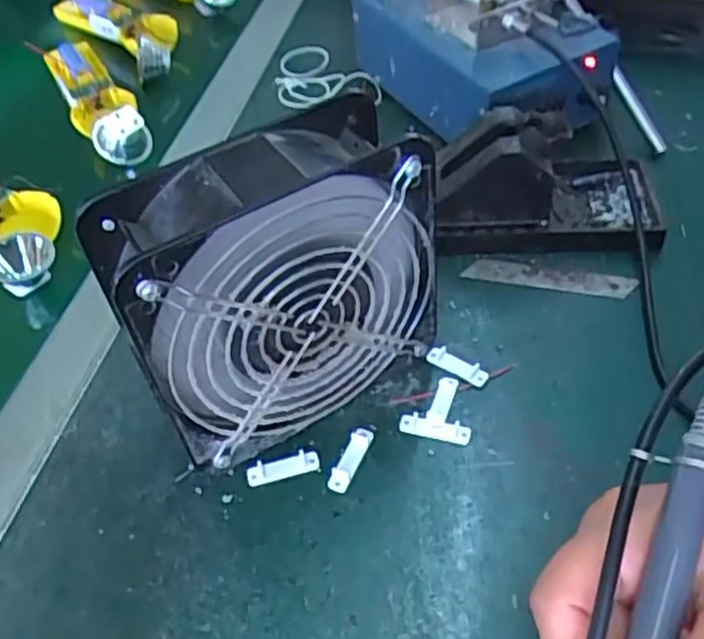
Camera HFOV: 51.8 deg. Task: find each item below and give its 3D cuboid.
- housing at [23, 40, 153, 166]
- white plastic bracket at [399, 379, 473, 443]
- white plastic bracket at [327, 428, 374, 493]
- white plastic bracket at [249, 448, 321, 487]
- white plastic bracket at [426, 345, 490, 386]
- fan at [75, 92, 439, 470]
[{"bbox_3d":[-0.223,-0.193,0.623,0.049,0.038,0.175,-26,50,-18],"label":"housing"},{"bbox_3d":[0.049,0.046,0.390,0.036,0.007,0.038,13,50,16],"label":"white plastic bracket"},{"bbox_3d":[0.000,0.071,0.373,0.010,0.006,0.037,17,51,20],"label":"white plastic bracket"},{"bbox_3d":[-0.035,0.076,0.373,0.037,0.006,0.010,-12,47,-5],"label":"white plastic bracket"},{"bbox_3d":[0.060,0.025,0.408,0.037,0.004,0.011,27,55,27],"label":"white plastic bracket"},{"bbox_3d":[-0.034,-0.011,0.353,0.146,0.151,0.058,-29,51,-20],"label":"fan"}]

